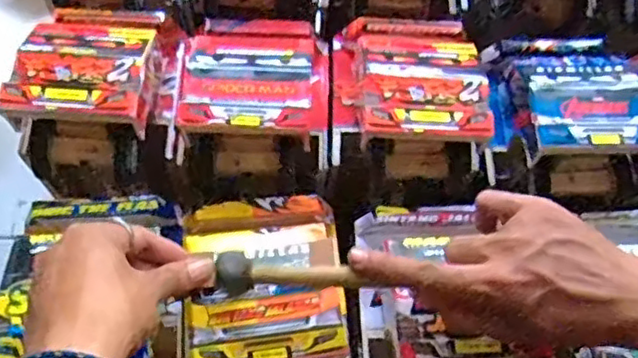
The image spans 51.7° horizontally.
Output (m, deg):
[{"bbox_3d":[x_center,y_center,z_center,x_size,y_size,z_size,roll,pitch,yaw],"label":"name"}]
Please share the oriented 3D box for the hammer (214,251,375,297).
[{"bbox_3d":[-0.020,0.060,0.409,0.085,0.017,0.022,4,66,-12],"label":"hammer"}]

